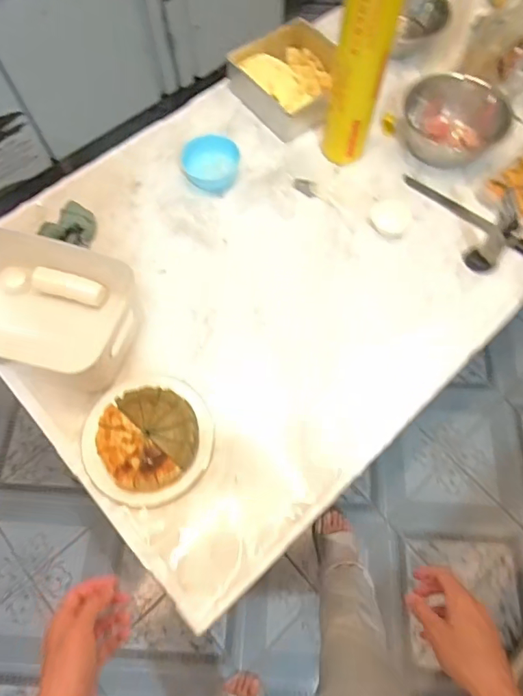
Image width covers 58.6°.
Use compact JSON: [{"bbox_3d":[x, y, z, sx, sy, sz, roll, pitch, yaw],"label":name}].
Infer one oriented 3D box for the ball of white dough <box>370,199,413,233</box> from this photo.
[{"bbox_3d":[0.246,-0.250,0.887,0.072,0.033,0.068,0,71,-1],"label":"ball of white dough"}]

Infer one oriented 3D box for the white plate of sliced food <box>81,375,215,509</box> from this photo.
[{"bbox_3d":[-0.174,0.137,0.717,0.190,0.059,0.192,0,67,-1],"label":"white plate of sliced food"}]

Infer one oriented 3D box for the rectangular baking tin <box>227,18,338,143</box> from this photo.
[{"bbox_3d":[0.068,-0.585,1.002,0.222,0.074,0.218,-38,72,-15],"label":"rectangular baking tin"}]

